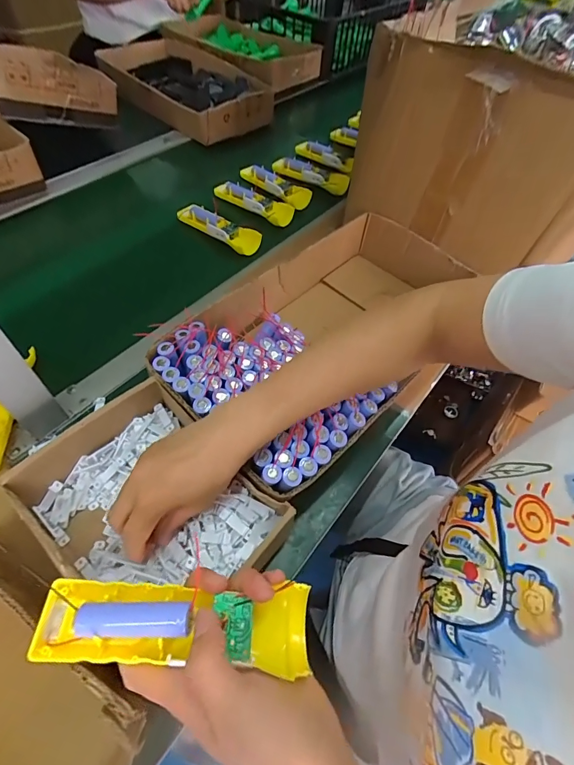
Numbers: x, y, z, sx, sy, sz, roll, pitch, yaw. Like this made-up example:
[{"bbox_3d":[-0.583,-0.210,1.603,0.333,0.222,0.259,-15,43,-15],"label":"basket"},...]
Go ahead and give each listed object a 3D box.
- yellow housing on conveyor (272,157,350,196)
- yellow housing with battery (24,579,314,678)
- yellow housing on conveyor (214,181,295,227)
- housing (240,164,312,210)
[{"bbox_3d":[0.043,-0.403,0.749,0.163,0.033,0.031,30,59,16],"label":"yellow housing on conveyor"},{"bbox_3d":[-0.065,0.147,0.240,0.163,0.037,0.044,9,55,-10],"label":"yellow housing with battery"},{"bbox_3d":[-0.063,-0.324,0.690,0.150,0.026,0.043,24,58,12],"label":"yellow housing on conveyor"},{"bbox_3d":[-0.024,-0.370,0.726,0.043,0.028,0.156,-36,65,-24],"label":"housing"}]

